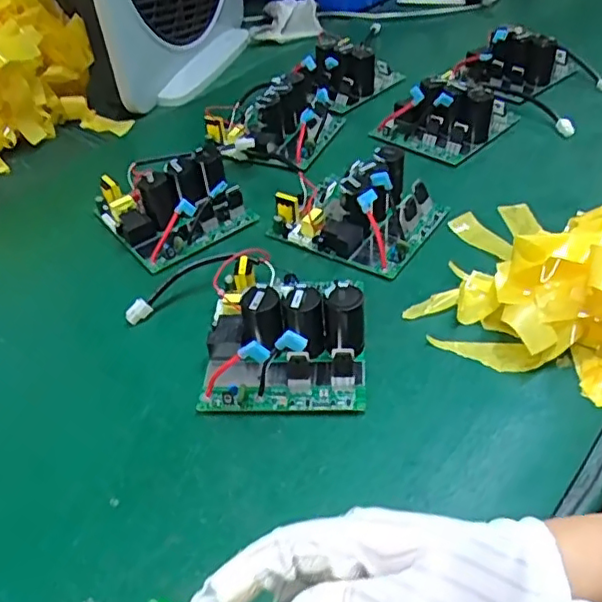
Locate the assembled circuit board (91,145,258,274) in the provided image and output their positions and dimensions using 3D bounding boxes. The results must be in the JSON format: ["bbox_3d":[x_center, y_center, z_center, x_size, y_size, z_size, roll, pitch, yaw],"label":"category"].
[{"bbox_3d":[-0.133,-0.105,0.611,0.116,0.061,0.136,-32,49,-26],"label":"assembled circuit board"}]

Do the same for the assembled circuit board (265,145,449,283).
[{"bbox_3d":[0.056,-0.097,0.577,0.134,0.060,0.121,23,50,27],"label":"assembled circuit board"}]

